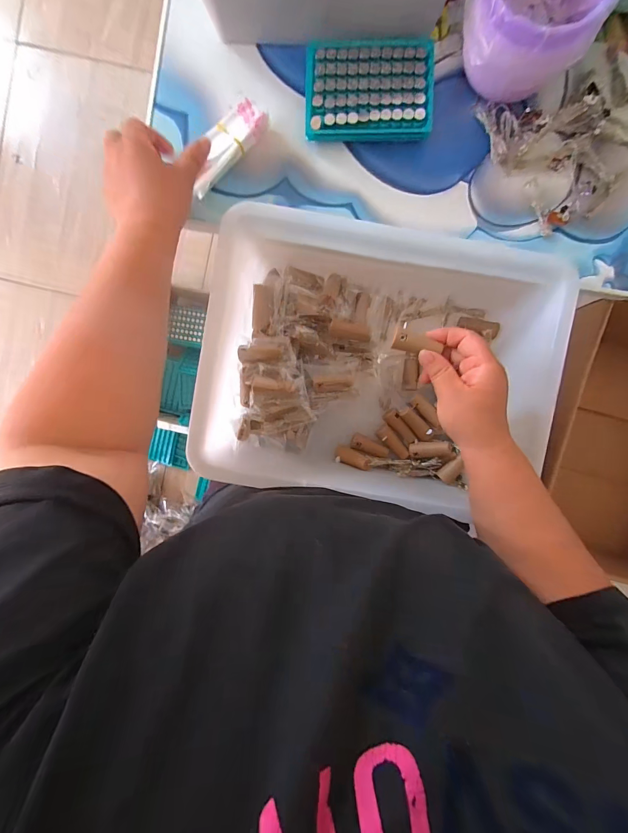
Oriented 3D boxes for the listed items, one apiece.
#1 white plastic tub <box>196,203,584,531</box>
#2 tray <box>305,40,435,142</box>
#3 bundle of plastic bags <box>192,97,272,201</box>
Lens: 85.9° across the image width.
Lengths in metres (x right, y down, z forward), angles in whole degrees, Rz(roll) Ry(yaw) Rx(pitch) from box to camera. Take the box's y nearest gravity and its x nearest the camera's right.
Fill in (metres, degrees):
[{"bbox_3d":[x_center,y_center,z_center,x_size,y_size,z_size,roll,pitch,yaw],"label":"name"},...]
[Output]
[{"bbox_3d":[0.066,-0.069,0.401,0.369,0.142,0.264,7,93,1],"label":"white plastic tub"},{"bbox_3d":[0.058,-0.344,0.355,0.130,0.023,0.092,2,93,1],"label":"tray"},{"bbox_3d":[-0.092,-0.281,0.356,0.036,0.017,0.108,36,93,-4],"label":"bundle of plastic bags"}]

